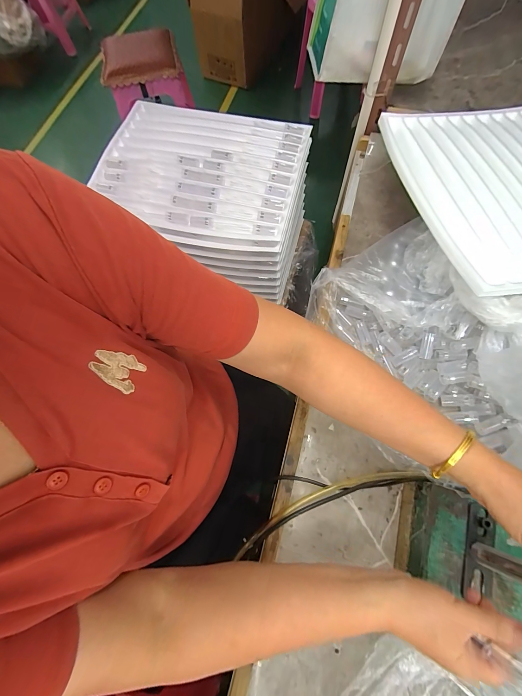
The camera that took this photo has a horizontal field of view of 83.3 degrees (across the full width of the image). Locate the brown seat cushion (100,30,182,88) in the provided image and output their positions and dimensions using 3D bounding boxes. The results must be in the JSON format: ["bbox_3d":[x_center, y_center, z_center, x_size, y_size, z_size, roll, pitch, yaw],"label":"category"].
[{"bbox_3d":[-0.489,-1.163,1.170,0.308,0.055,0.261,-14,69,-3],"label":"brown seat cushion"}]

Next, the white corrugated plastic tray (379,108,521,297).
[{"bbox_3d":[0.393,-0.259,0.467,0.310,0.017,0.394,-7,64,-4],"label":"white corrugated plastic tray"}]

